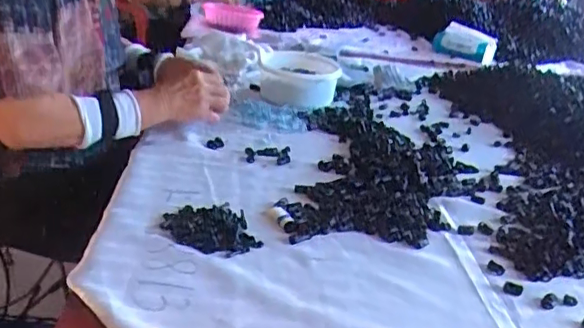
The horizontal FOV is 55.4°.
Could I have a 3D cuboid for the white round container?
[{"bbox_3d":[0.016,-0.182,1.135,0.154,0.075,0.160,8,27,0],"label":"white round container"}]

